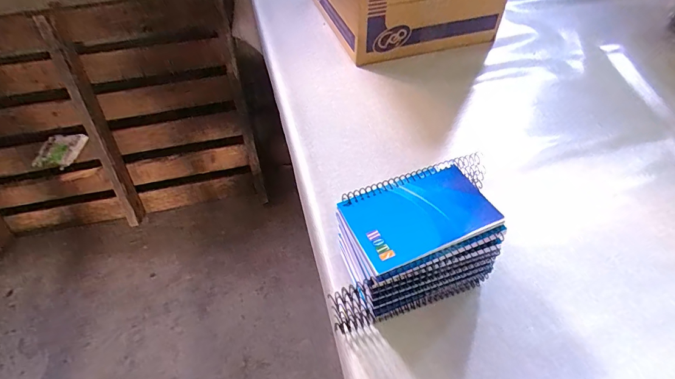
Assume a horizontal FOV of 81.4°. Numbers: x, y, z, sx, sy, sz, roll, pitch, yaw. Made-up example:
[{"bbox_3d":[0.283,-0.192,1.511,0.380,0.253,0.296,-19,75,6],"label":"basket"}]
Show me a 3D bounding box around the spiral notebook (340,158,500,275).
[{"bbox_3d":[0.074,0.020,0.362,0.127,0.014,0.085,-18,50,-13],"label":"spiral notebook"}]

